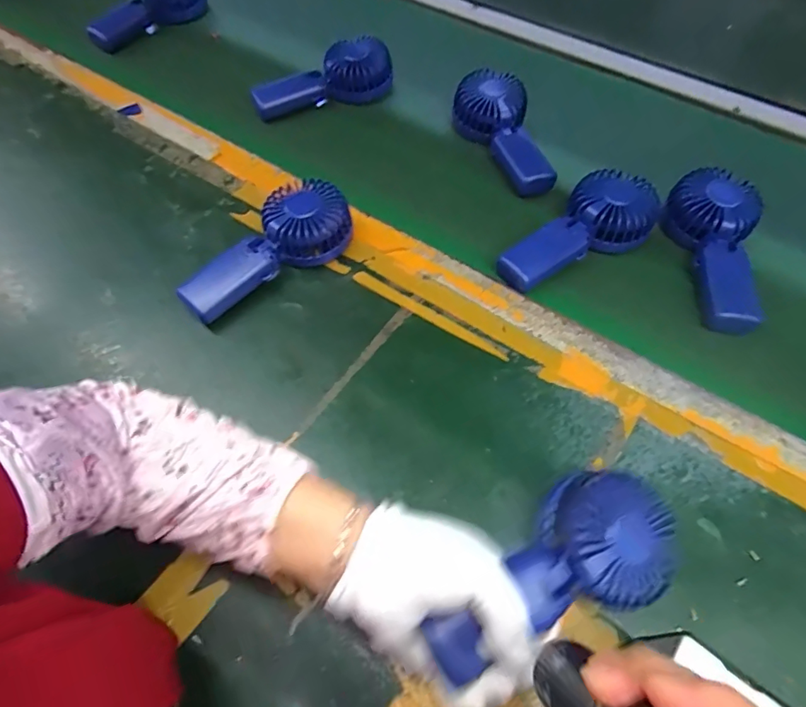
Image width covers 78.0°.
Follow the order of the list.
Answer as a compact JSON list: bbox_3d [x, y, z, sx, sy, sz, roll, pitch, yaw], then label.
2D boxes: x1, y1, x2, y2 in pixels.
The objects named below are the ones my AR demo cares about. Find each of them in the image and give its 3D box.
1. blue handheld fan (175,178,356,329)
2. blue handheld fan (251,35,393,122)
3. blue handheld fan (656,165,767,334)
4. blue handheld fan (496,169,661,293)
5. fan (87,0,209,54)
[{"bbox_3d":[-0.135,-0.104,0.485,0.175,0.045,0.078,-32,64,-16],"label":"blue handheld fan"},{"bbox_3d":[-0.102,-0.347,0.636,0.182,0.057,0.074,-20,62,-9],"label":"blue handheld fan"},{"bbox_3d":[0.303,-0.105,0.491,0.084,0.050,0.172,11,61,8],"label":"blue handheld fan"},{"bbox_3d":[0.180,-0.120,0.499,0.178,0.033,0.084,-38,66,-18],"label":"blue handheld fan"},{"bbox_3d":[-0.366,-0.494,0.721,0.181,0.062,0.060,-34,65,-18],"label":"fan"}]

